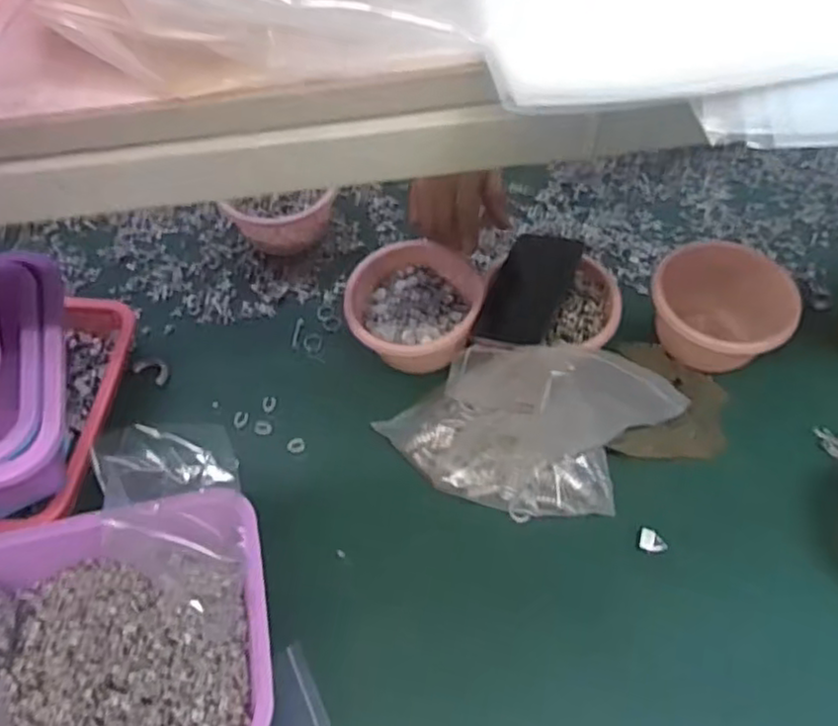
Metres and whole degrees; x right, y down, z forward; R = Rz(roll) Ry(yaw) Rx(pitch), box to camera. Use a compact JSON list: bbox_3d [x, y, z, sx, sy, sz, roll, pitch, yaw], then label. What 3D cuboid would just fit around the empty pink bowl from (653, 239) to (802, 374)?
[{"bbox_3d":[0.333,-0.057,0.776,0.150,0.084,0.126,18,58,13],"label":"empty pink bowl"}]

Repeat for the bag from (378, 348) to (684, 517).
[{"bbox_3d":[0.106,0.054,0.663,0.292,0.135,0.137,5,56,5],"label":"bag"}]

